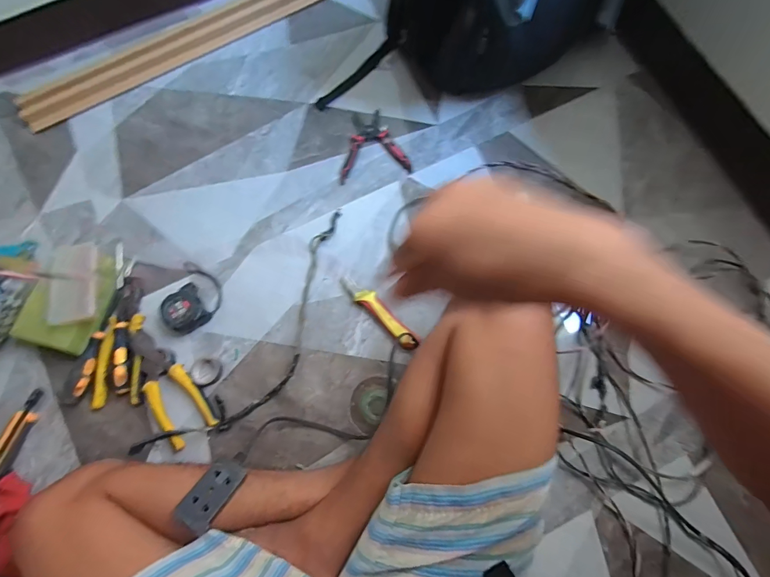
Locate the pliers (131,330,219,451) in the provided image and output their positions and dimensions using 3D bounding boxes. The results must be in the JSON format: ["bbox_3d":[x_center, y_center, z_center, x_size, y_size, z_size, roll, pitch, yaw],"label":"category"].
[{"bbox_3d":[-0.342,0.148,0.561,0.073,0.028,0.196,-36,75,-9],"label":"pliers"}]

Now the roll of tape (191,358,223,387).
[{"bbox_3d":[-0.283,0.132,0.568,0.046,0.018,0.042,-1,72,2],"label":"roll of tape"}]

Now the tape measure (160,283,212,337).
[{"bbox_3d":[-0.331,0.036,0.593,0.063,0.038,0.074,-34,74,-8],"label":"tape measure"}]

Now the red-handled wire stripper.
[{"bbox_3d":[-0.029,-0.276,0.682,0.132,0.015,0.145,-12,72,-1],"label":"red-handled wire stripper"}]

